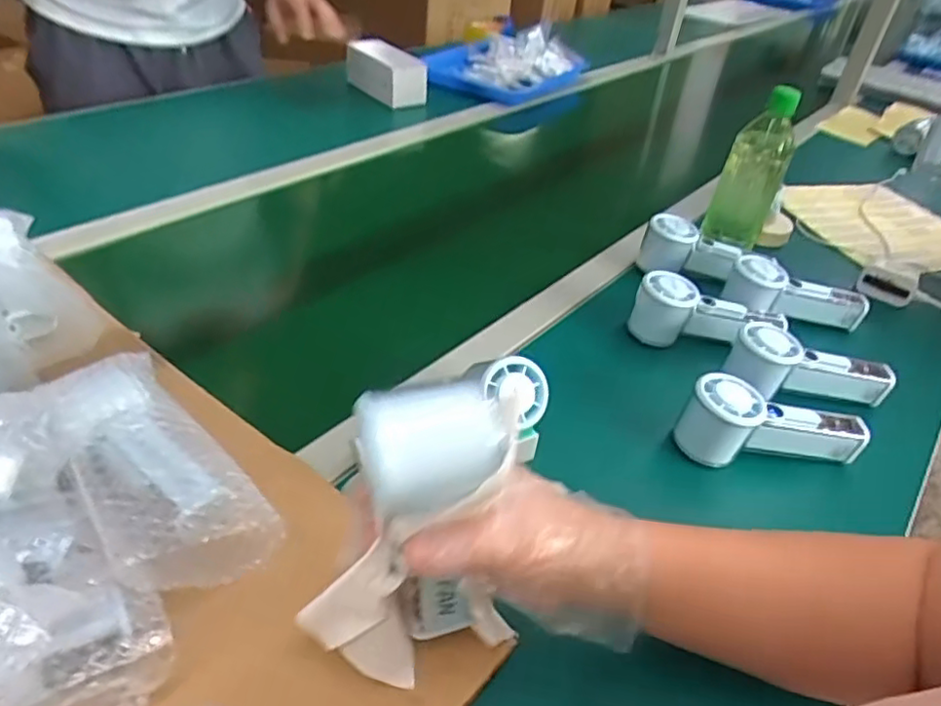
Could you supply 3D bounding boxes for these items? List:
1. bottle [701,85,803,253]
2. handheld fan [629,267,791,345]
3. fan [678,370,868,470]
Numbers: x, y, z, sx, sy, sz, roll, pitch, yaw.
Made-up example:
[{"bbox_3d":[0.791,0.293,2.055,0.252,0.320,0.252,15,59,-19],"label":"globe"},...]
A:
[{"bbox_3d":[0.335,-0.214,0.758,0.064,0.180,0.068,24,42,20],"label":"bottle"},{"bbox_3d":[0.245,-0.038,0.653,0.156,0.058,0.048,7,39,1],"label":"handheld fan"},{"bbox_3d":[0.255,0.056,0.536,0.154,0.052,0.052,0,39,-9],"label":"fan"}]

